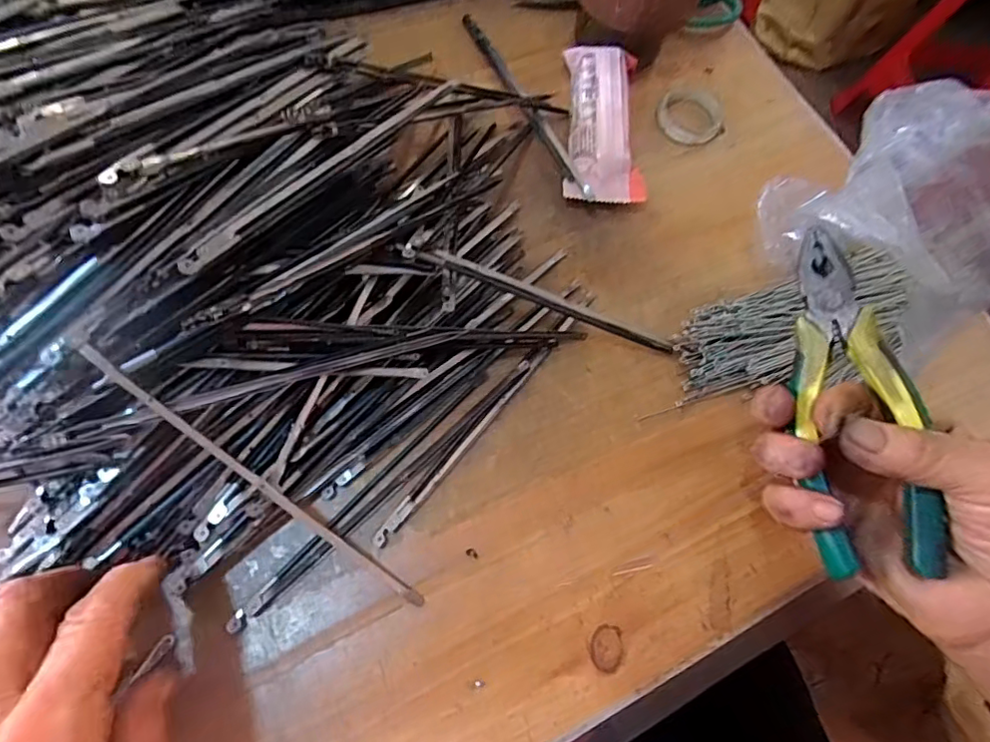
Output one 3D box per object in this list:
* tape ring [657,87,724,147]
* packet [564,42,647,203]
[{"bbox_3d":[0.143,-0.188,0.418,0.052,0.013,0.048,4,66,-9],"label":"tape ring"},{"bbox_3d":[0.073,-0.169,0.388,0.050,0.028,0.124,5,66,-8],"label":"packet"}]

